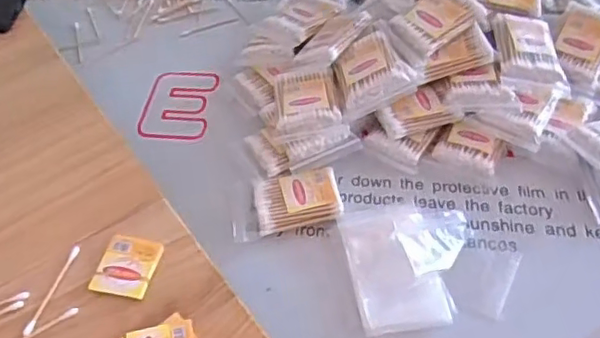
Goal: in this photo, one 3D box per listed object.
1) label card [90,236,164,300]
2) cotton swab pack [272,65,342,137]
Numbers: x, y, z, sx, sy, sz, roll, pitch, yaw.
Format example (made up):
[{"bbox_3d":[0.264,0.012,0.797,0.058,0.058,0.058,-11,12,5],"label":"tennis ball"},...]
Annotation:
[{"bbox_3d":[-0.126,0.071,0.438,0.040,0.006,0.047,9,53,9],"label":"label card"},{"bbox_3d":[0.006,-0.065,0.544,0.055,0.015,0.072,-4,52,-2],"label":"cotton swab pack"}]

